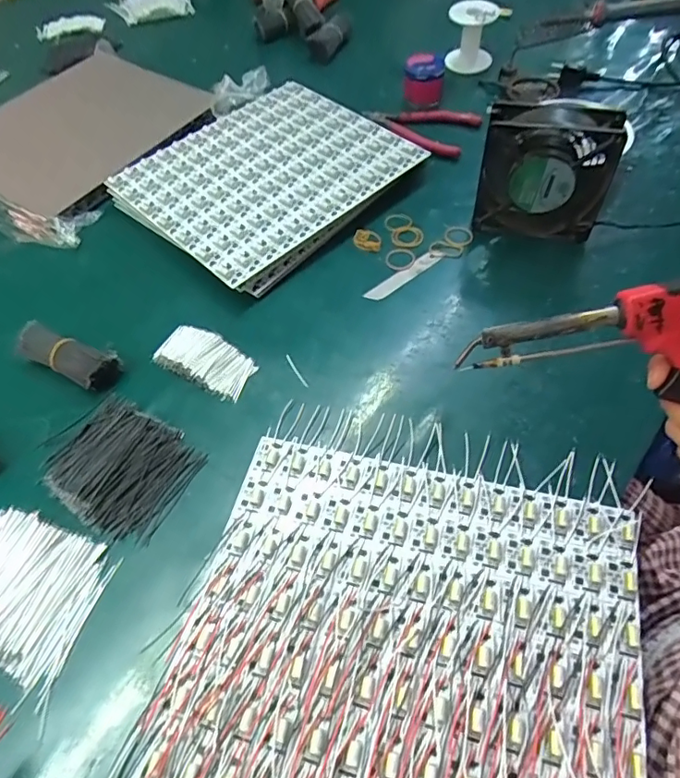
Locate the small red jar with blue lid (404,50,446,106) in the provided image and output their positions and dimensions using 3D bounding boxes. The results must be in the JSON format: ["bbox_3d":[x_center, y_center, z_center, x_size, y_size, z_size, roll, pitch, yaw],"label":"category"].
[{"bbox_3d":[0.112,-0.418,0.707,0.052,0.060,0.049,1,58,-2],"label":"small red jar with blue lid"}]

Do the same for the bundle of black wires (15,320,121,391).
[{"bbox_3d":[-0.250,-0.032,0.493,0.093,0.035,0.039,25,60,13],"label":"bundle of black wires"}]

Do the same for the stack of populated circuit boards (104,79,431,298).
[{"bbox_3d":[-0.087,-0.253,0.627,0.299,0.043,0.259,-39,67,-23],"label":"stack of populated circuit boards"}]

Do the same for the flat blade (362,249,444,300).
[{"bbox_3d":[0.067,-0.117,0.551,0.093,0.004,0.018,-34,64,-13],"label":"flat blade"}]

